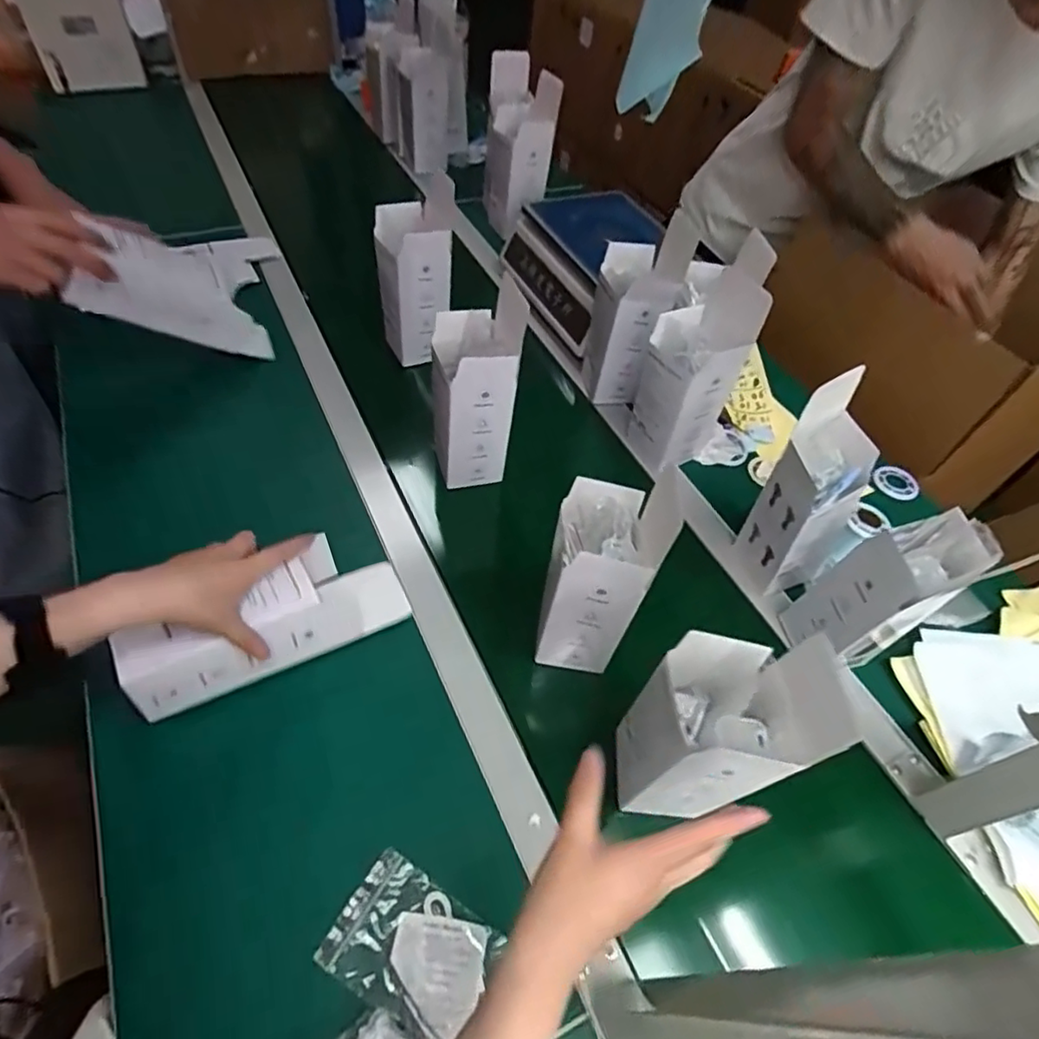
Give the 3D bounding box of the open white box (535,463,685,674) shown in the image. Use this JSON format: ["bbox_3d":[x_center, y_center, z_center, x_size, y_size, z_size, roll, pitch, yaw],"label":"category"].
[{"bbox_3d":[0.067,0.056,0.567,0.085,0.184,0.091,8,52,1],"label":"open white box"}]

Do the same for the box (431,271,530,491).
[{"bbox_3d":[-0.052,-0.145,0.693,0.088,0.200,0.105,0,53,-6],"label":"box"}]

